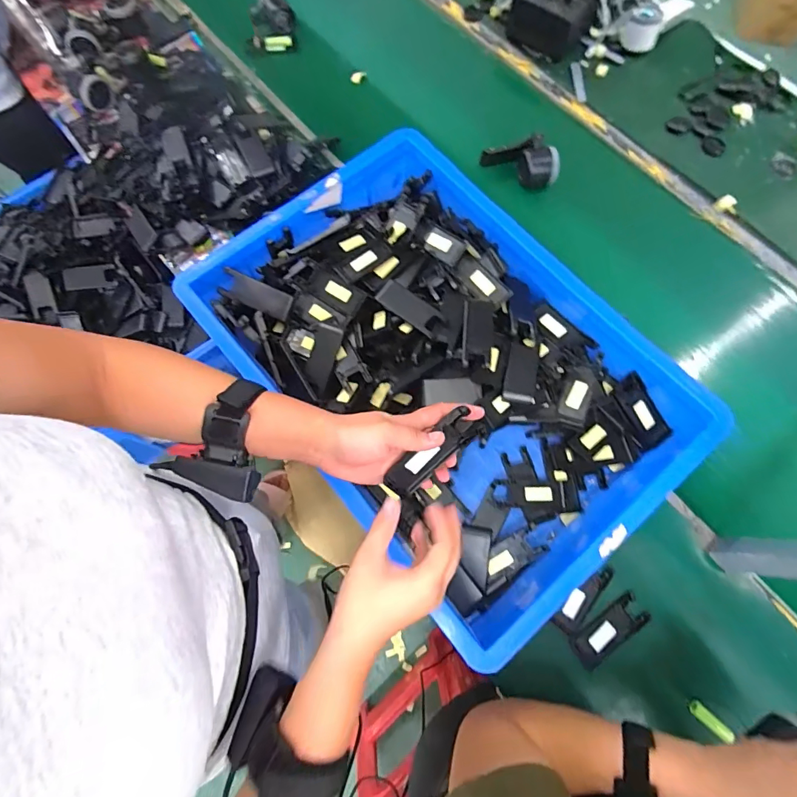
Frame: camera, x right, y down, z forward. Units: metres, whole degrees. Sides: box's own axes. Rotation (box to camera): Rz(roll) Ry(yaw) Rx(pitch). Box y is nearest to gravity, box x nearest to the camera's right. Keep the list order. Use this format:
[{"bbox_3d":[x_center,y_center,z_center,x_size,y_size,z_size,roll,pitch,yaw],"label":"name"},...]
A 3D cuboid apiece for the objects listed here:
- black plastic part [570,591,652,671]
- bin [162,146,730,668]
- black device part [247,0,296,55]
[{"bbox_3d":[0.266,0.291,0.554,0.102,0.012,0.043,-34,75,-8],"label":"black plastic part"},{"bbox_3d":[0.054,-0.049,0.612,0.419,0.121,0.600,-40,76,-10],"label":"bin"},{"bbox_3d":[-0.257,-0.757,0.904,0.097,0.114,0.045,10,45,-12],"label":"black device part"}]

